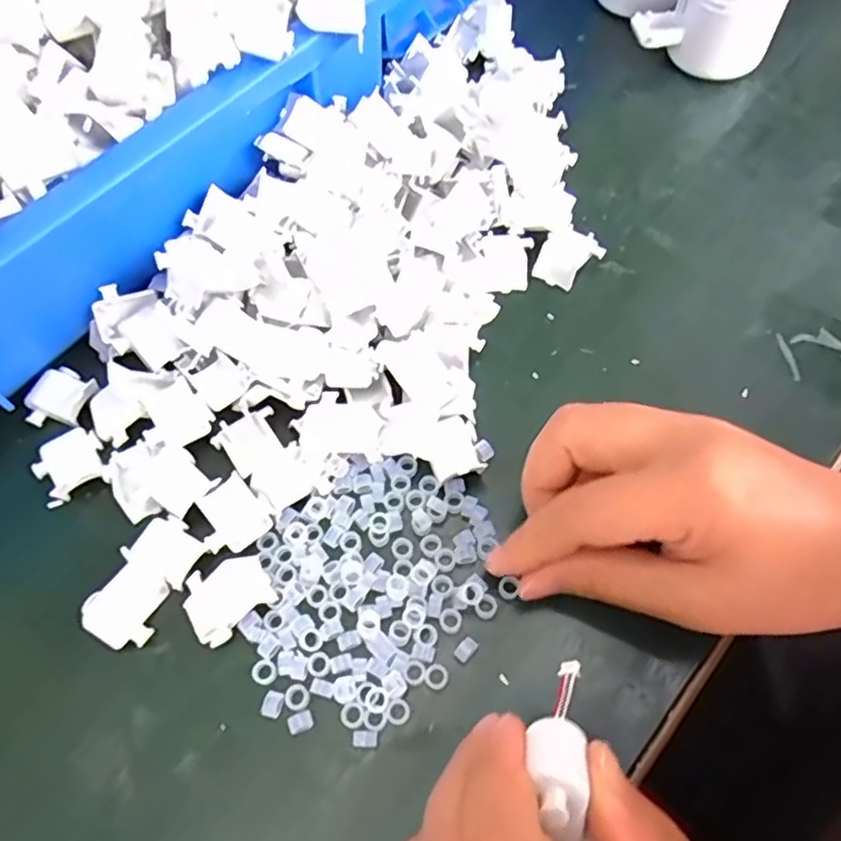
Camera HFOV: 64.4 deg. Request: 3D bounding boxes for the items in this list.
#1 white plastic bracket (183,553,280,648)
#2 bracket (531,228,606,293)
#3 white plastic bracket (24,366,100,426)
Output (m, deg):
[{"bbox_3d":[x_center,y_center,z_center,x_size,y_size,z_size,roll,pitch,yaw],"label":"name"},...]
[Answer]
[{"bbox_3d":[-0.077,0.070,0.268,0.034,0.004,0.029,-31,66,-14],"label":"white plastic bracket"},{"bbox_3d":[0.075,-0.084,0.344,0.027,0.007,0.033,39,89,20],"label":"bracket"},{"bbox_3d":[-0.169,-0.011,0.311,0.029,0.009,0.029,24,66,13],"label":"white plastic bracket"}]

